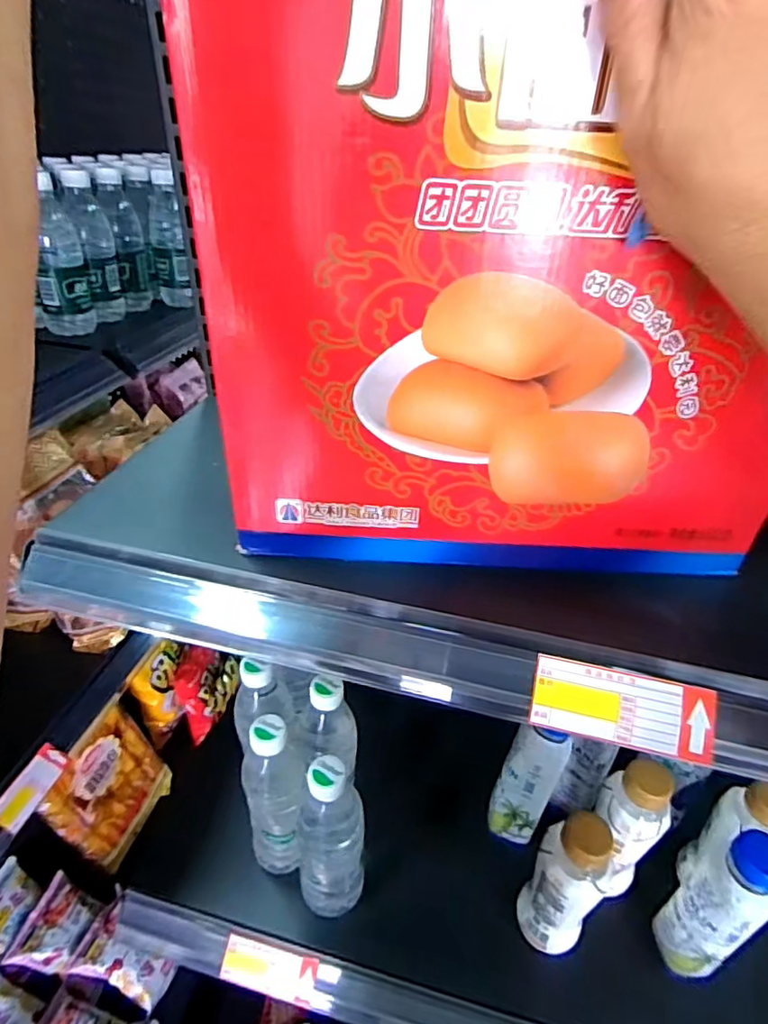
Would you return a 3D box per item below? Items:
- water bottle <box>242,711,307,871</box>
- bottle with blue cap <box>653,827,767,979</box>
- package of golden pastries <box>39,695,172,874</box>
[{"bbox_3d":[-0.105,0.281,0.547,0.056,0.217,0.063,-7,35,-14],"label":"water bottle"},{"bbox_3d":[0.293,0.344,0.492,0.054,0.176,0.052,-10,36,-18],"label":"bottle with blue cap"},{"bbox_3d":[-0.542,0.524,1.101,0.030,0.270,0.221,-5,32,22],"label":"package of golden pastries"}]

